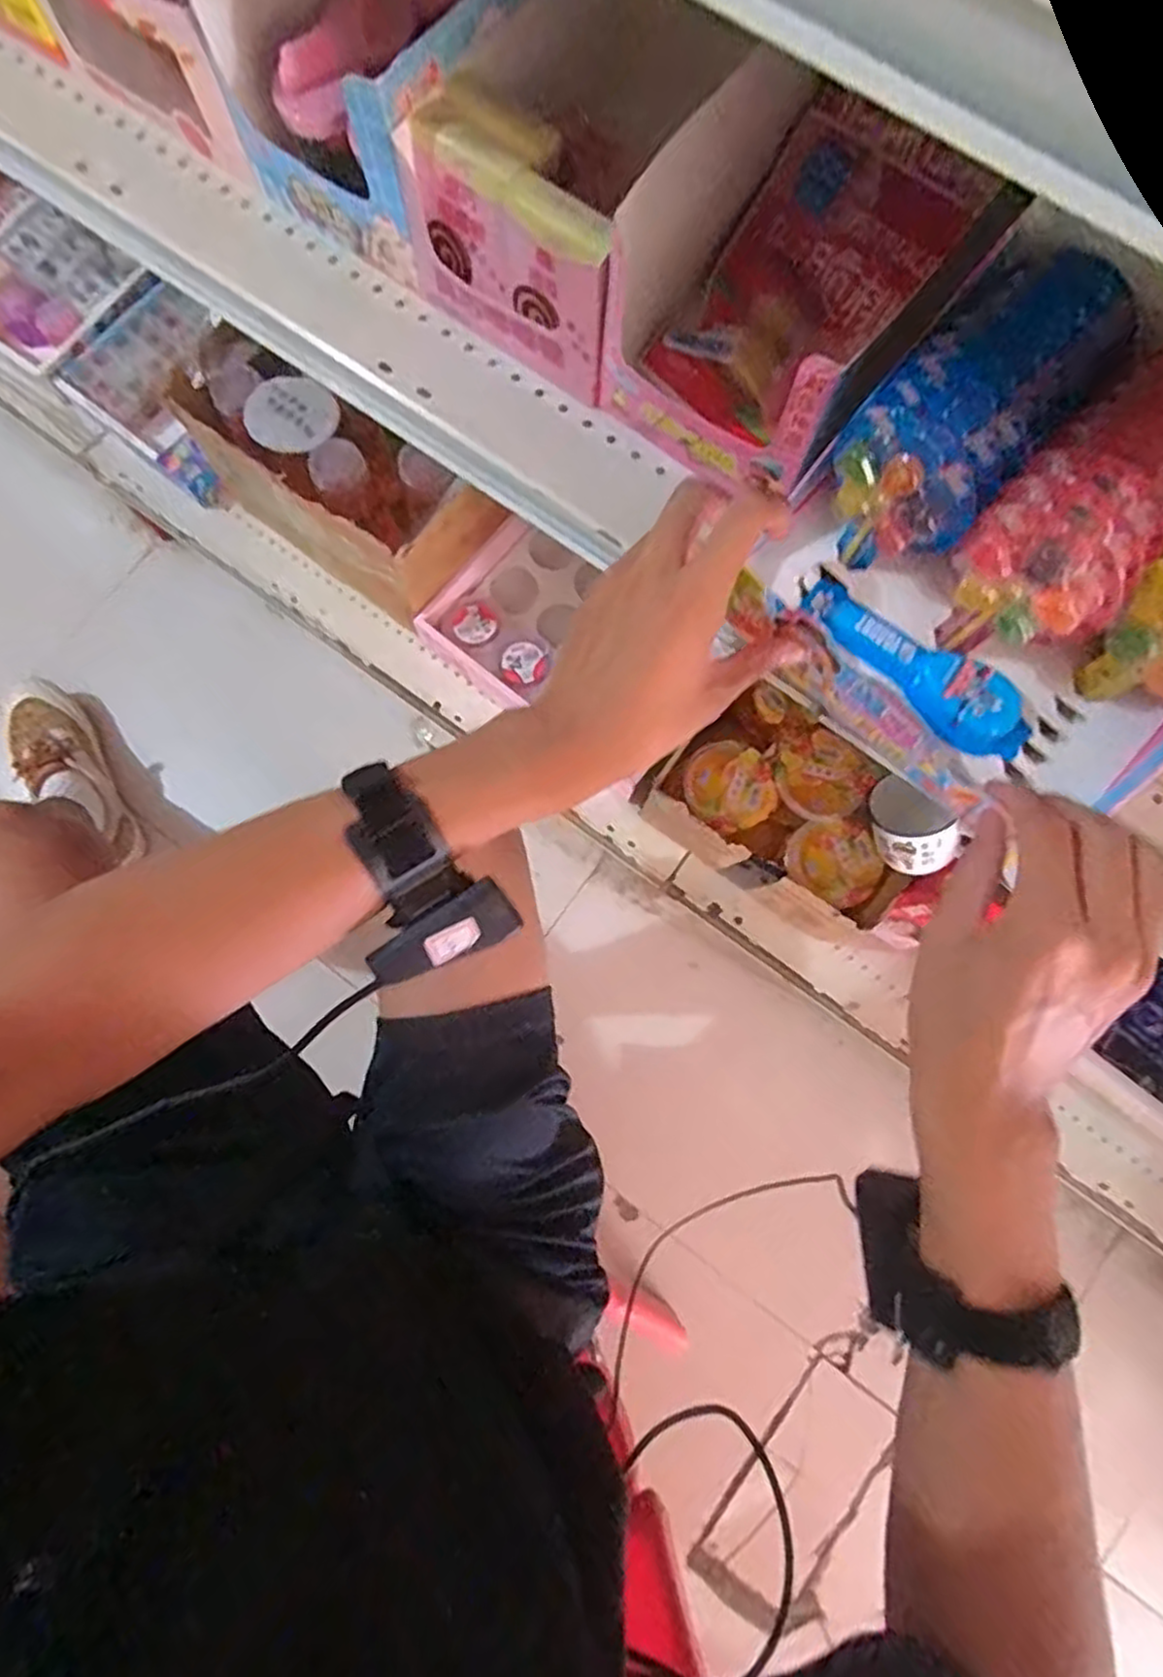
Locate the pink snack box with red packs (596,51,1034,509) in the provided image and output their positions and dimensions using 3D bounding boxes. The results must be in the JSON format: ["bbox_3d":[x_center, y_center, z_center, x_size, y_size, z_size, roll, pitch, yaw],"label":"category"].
[{"bbox_3d":[0.121,-0.308,0.399,0.134,0.106,0.205,41,81,6],"label":"pink snack box with red packs"}]

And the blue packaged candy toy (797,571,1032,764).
[{"bbox_3d":[0.164,-0.082,0.360,0.125,0.015,0.037,36,81,5],"label":"blue packaged candy toy"}]

